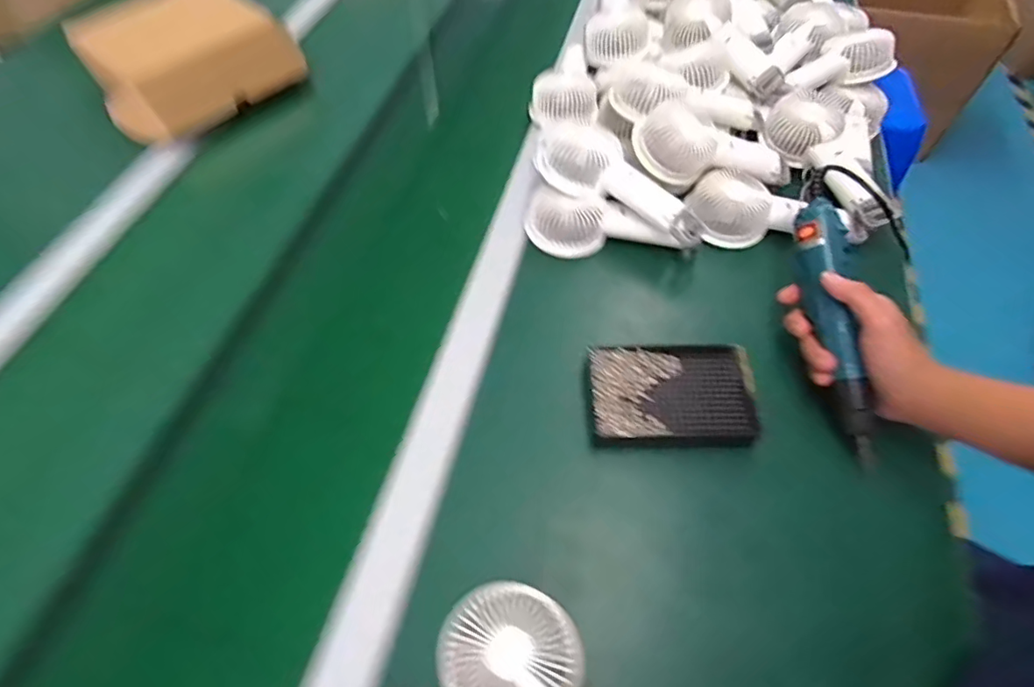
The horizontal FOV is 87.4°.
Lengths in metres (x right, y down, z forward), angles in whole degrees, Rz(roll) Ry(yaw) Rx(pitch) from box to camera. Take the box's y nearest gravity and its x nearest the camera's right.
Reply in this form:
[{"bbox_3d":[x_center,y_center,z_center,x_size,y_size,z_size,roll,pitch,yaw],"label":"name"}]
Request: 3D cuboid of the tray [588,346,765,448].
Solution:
[{"bbox_3d":[0.135,0.046,0.477,0.138,0.024,0.091,0,57,0],"label":"tray"}]

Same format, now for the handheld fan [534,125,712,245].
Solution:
[{"bbox_3d":[0.112,-0.168,0.571,0.196,0.040,0.068,33,61,3],"label":"handheld fan"}]

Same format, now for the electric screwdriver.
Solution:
[{"bbox_3d":[0.270,-0.015,0.453,0.030,0.029,0.217,-5,79,-4],"label":"electric screwdriver"}]

